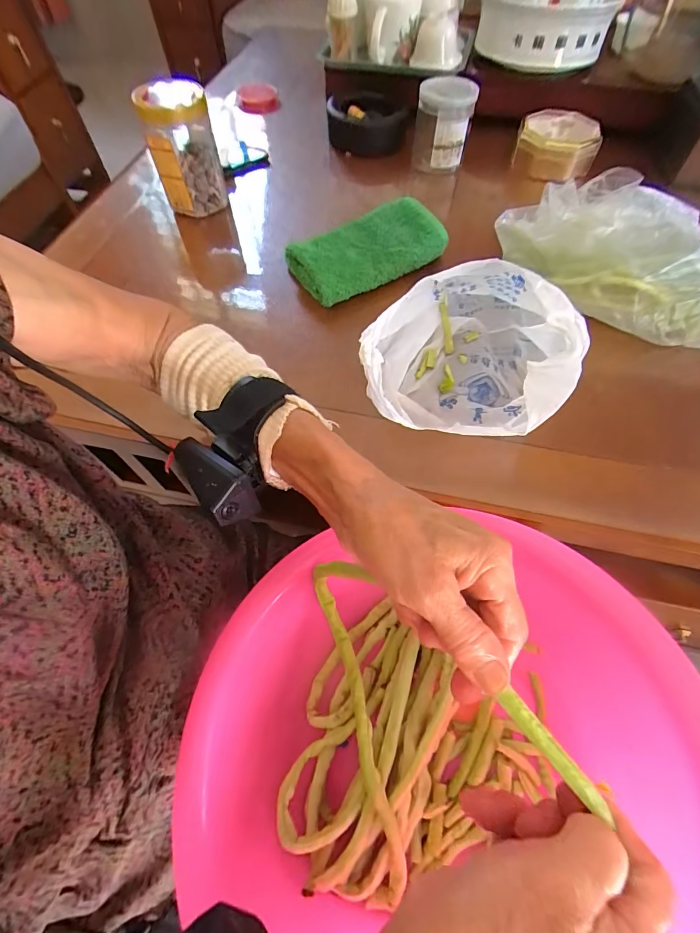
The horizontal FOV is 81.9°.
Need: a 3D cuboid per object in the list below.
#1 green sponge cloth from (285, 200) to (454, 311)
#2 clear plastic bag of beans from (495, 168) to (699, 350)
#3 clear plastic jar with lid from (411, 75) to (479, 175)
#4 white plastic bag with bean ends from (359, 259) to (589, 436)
[{"bbox_3d":[0.023,-0.277,0.515,0.191,0.040,0.098,-28,64,-15],"label":"green sponge cloth"},{"bbox_3d":[0.322,-0.245,0.465,0.166,0.091,0.273,-39,67,-20],"label":"clear plastic bag of beans"},{"bbox_3d":[0.148,-0.545,0.649,0.084,0.096,0.105,8,60,5],"label":"clear plastic jar with lid"},{"bbox_3d":[0.114,-0.130,0.385,0.167,0.127,0.208,12,61,7],"label":"white plastic bag with bean ends"}]

